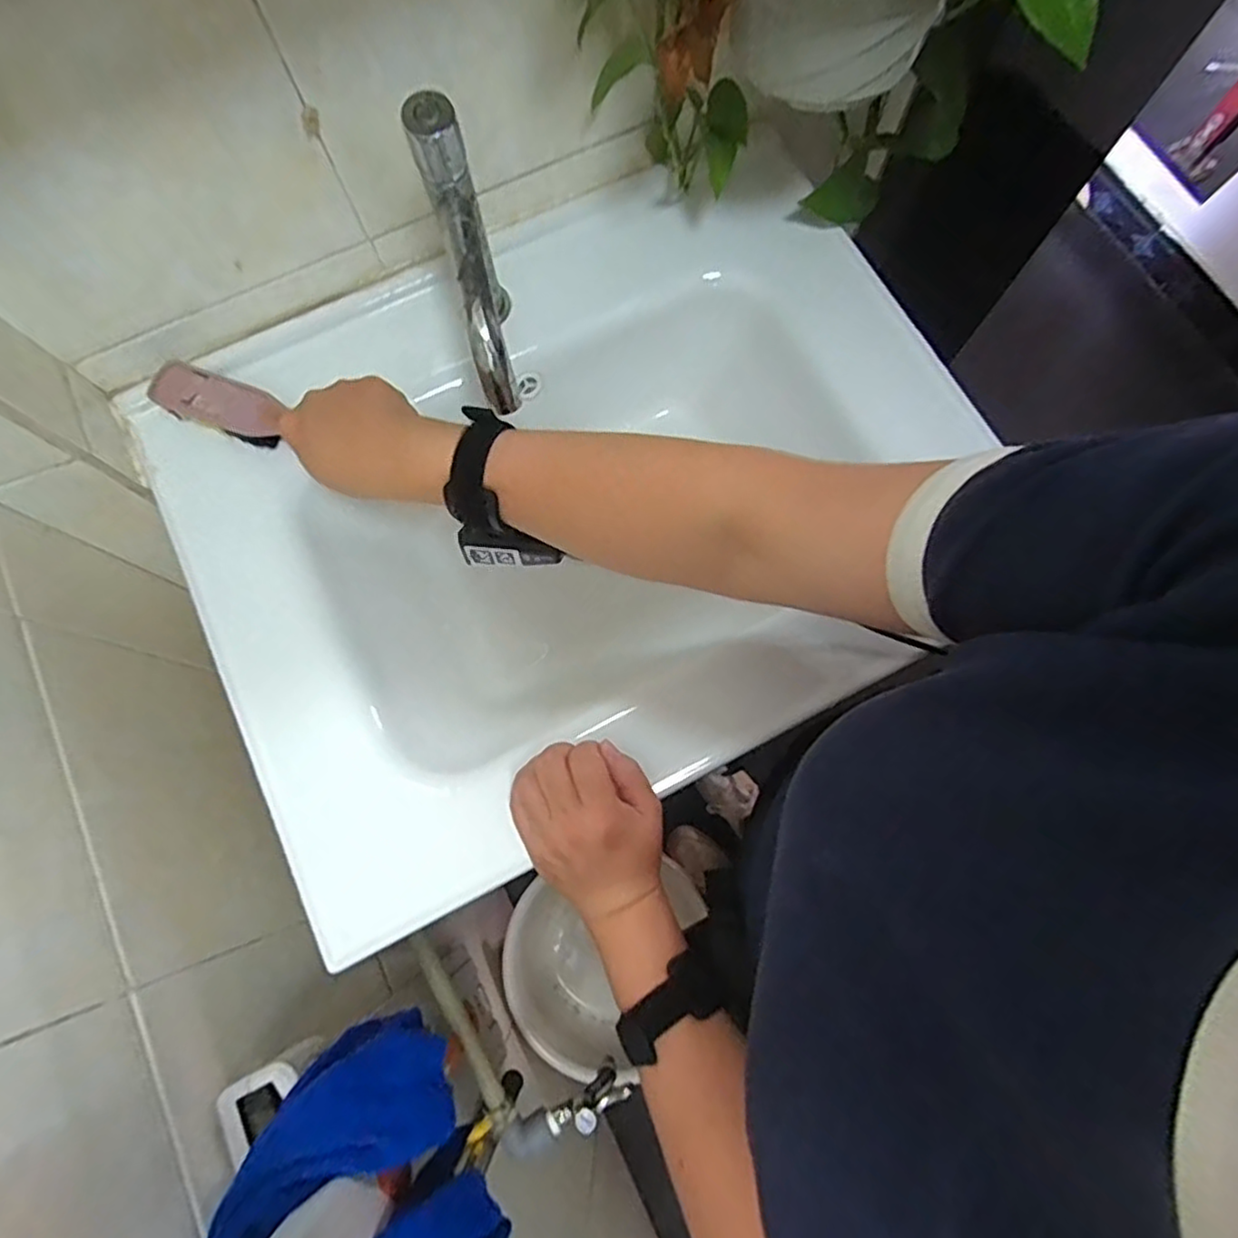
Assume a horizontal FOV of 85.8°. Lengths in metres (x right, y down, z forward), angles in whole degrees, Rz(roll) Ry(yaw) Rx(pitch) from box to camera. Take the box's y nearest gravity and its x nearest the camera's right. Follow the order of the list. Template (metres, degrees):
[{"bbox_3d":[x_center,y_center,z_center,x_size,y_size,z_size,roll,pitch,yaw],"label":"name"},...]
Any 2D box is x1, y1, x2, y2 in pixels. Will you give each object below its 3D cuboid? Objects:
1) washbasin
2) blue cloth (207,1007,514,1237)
[{"bbox_3d":[-0.020,-0.103,0.575,0.586,0.143,0.470,-31,77,-7],"label":"washbasin"},{"bbox_3d":[-0.142,0.337,0.388,0.086,0.147,0.174,-23,76,-5],"label":"blue cloth"}]

